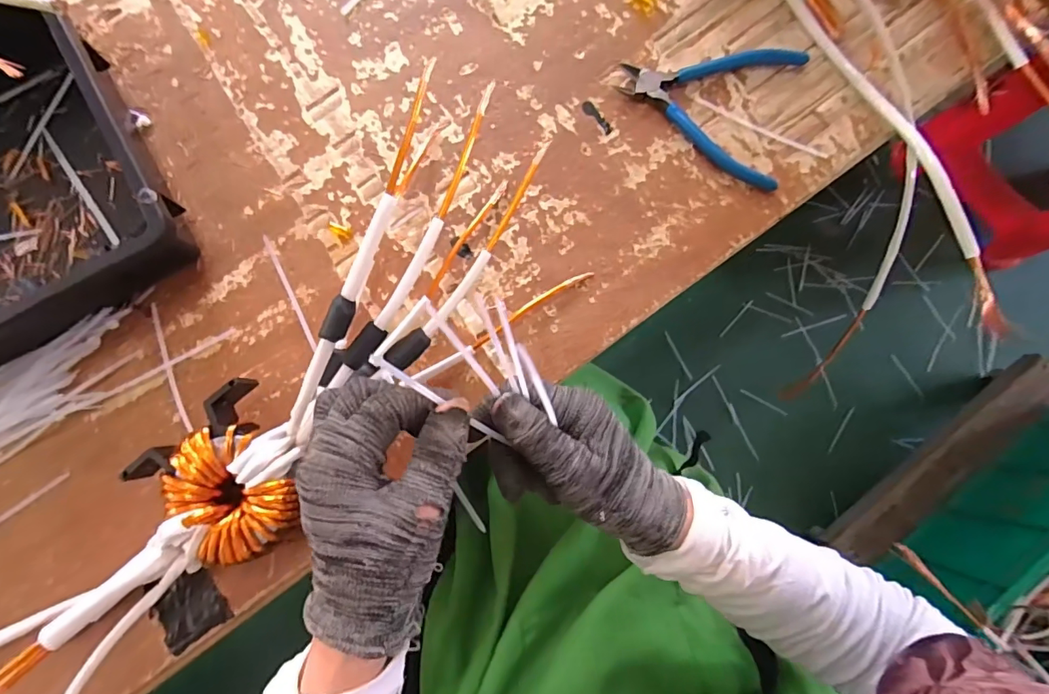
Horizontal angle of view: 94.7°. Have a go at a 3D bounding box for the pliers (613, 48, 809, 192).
[{"bbox_3d":[0.145,-0.197,0.385,0.134,0.012,0.116,17,83,4],"label":"pliers"}]

